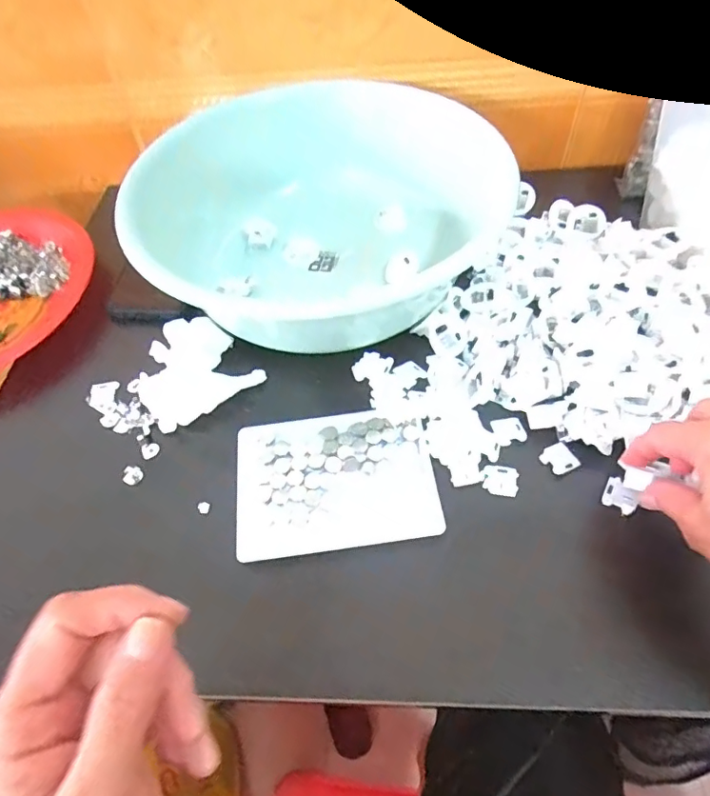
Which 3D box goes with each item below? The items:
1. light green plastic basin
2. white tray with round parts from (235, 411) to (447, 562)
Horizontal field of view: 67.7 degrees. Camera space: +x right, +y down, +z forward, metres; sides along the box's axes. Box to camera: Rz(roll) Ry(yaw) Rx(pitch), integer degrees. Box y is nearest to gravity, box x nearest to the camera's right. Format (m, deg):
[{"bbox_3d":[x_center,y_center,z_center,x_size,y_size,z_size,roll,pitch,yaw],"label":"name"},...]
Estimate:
[{"bbox_3d":[-0.014,-0.157,0.444,0.291,0.114,0.227,1,55,6],"label":"light green plastic basin"},{"bbox_3d":[-0.013,0.053,0.356,0.130,0.008,0.097,-8,54,-1],"label":"white tray with round parts"}]

